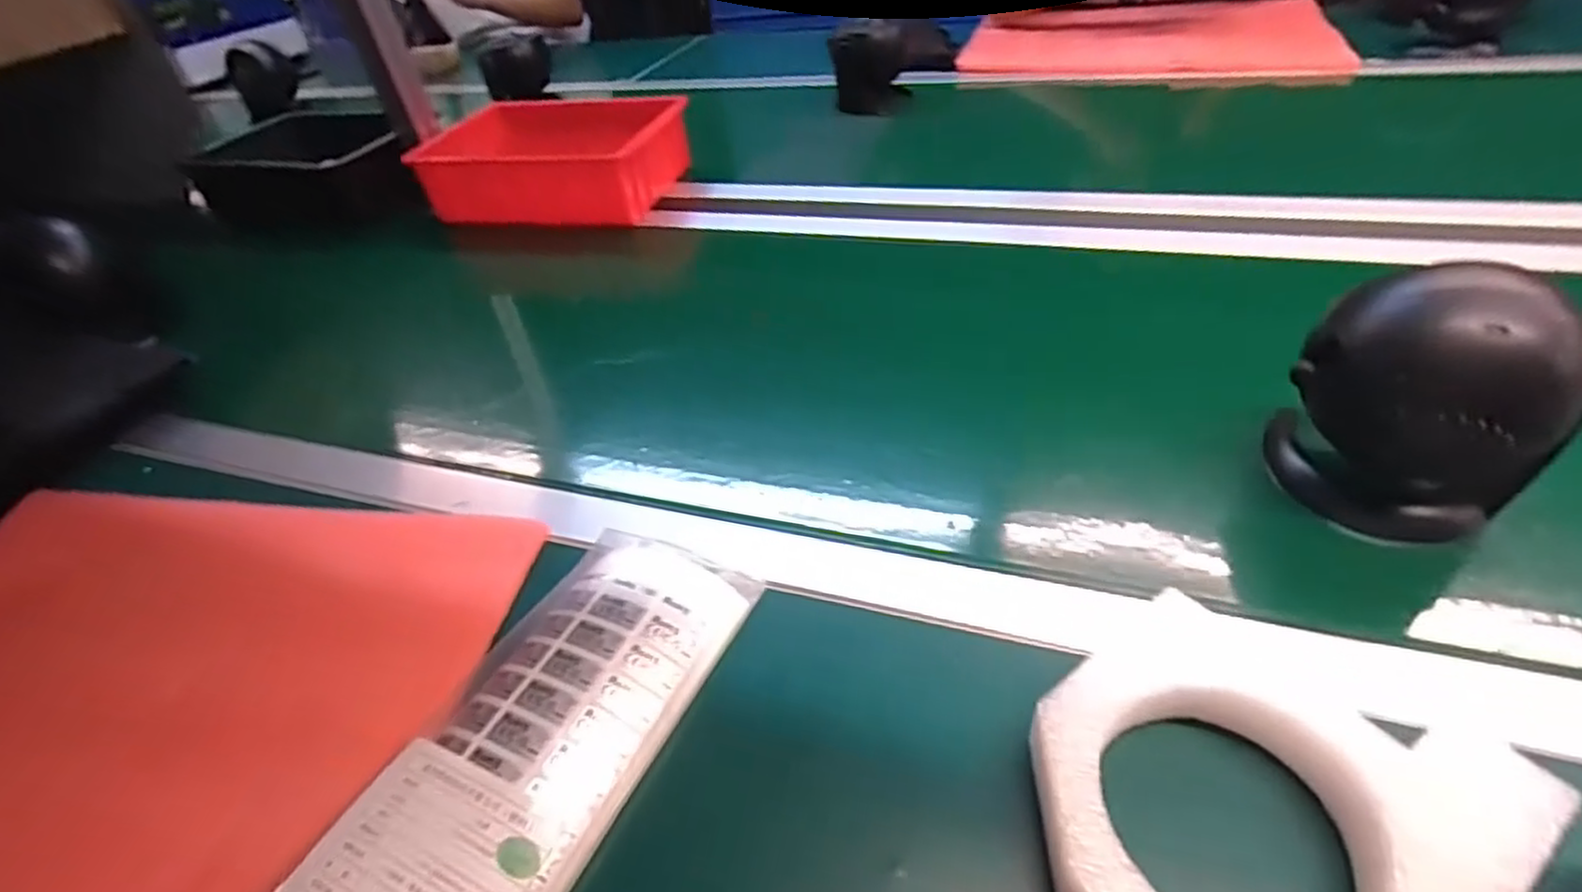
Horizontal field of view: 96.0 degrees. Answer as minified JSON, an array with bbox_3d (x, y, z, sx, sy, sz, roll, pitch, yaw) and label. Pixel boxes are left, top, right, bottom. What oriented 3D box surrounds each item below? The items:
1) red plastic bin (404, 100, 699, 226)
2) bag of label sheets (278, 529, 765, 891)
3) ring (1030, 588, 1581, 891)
[{"bbox_3d":[-0.303,-0.353,0.908,0.307,0.095,0.161,5,44,15],"label":"red plastic bin"},{"bbox_3d":[-0.143,0.171,0.316,0.111,0.031,0.339,14,45,23],"label":"bag of label sheets"},{"bbox_3d":[0.178,0.148,0.288,0.161,0.046,0.145,-32,47,-23],"label":"ring"}]

